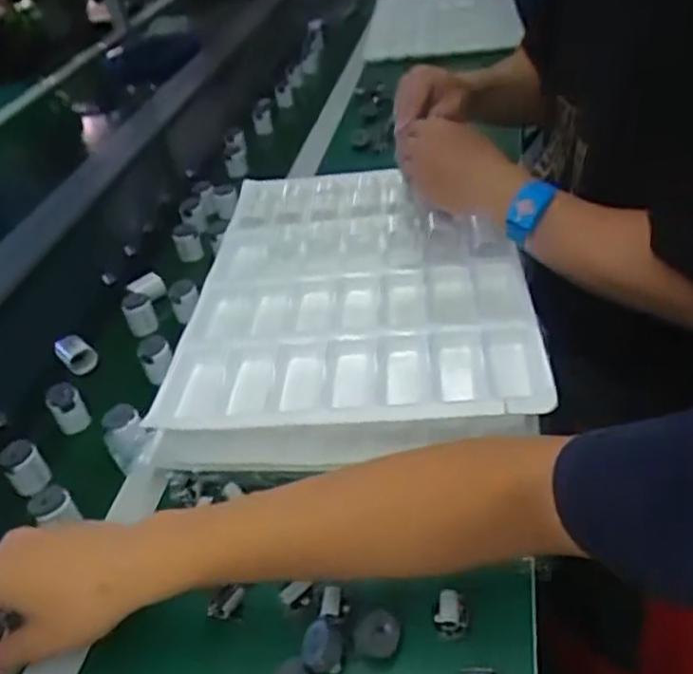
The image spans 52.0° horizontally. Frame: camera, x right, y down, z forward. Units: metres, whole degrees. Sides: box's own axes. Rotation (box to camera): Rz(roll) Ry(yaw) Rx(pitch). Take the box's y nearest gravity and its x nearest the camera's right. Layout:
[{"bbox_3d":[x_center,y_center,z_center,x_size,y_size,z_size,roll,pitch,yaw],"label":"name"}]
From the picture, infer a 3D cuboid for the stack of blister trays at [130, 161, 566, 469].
[{"bbox_3d":[0.016,-0.056,0.705,0.316,0.055,0.424,-1,37,7],"label":"stack of blister trays"}]

